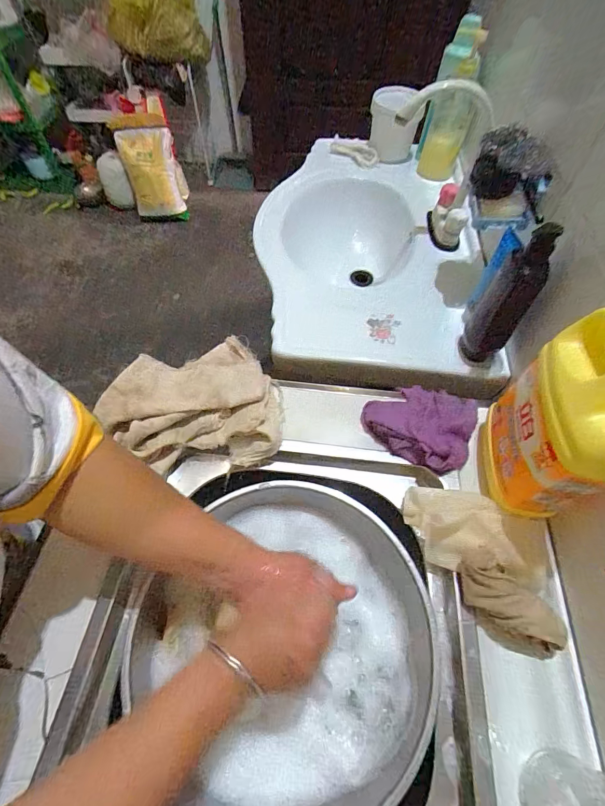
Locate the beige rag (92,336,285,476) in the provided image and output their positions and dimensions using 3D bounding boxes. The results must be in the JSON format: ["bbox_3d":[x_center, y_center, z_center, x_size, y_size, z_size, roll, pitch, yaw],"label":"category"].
[{"bbox_3d":[-0.140,-0.008,0.490,0.216,0.068,0.179,-8,58,-5],"label":"beige rag"}]

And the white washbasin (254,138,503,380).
[{"bbox_3d":[0.117,-0.321,0.810,0.425,0.151,0.757,-3,57,-2],"label":"white washbasin"}]

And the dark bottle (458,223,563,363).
[{"bbox_3d":[0.282,-0.148,0.506,0.065,0.219,0.048,25,61,15],"label":"dark bottle"}]

